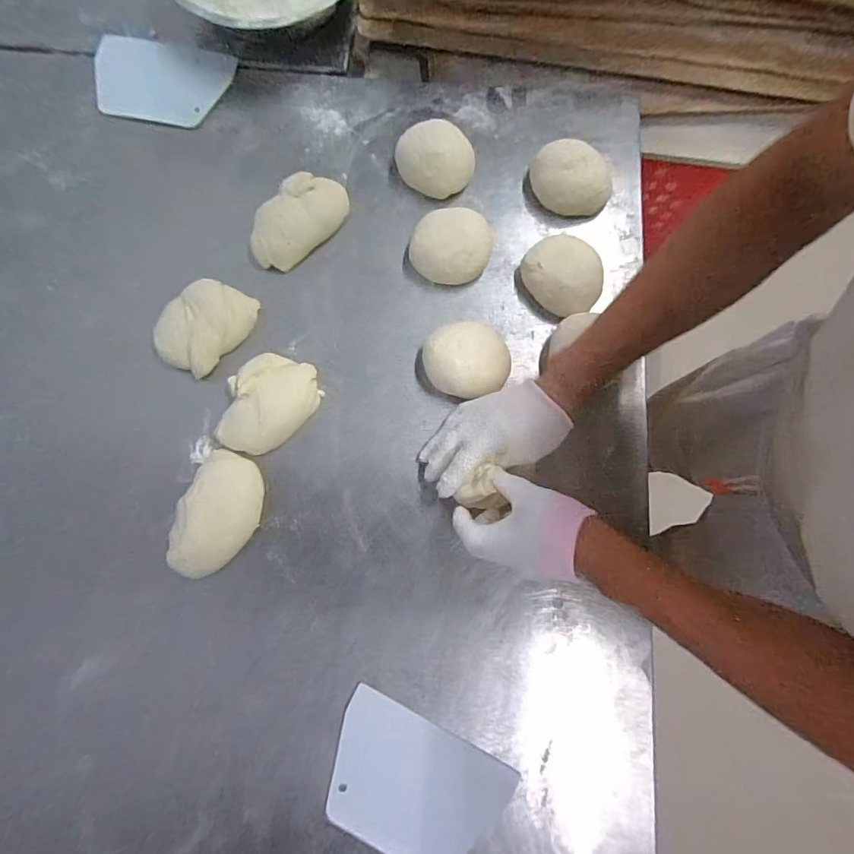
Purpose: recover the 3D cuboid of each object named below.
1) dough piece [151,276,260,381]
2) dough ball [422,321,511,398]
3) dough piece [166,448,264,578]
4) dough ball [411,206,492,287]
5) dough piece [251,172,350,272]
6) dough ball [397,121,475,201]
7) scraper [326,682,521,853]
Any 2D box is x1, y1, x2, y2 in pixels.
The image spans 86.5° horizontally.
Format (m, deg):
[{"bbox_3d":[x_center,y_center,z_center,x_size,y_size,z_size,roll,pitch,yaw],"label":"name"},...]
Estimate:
[{"bbox_3d":[-0.263,-0.123,0.538,0.084,0.040,0.123,41,81,6],"label":"dough piece"},{"bbox_3d":[0.047,-0.080,0.533,0.098,0.049,0.088,-18,80,-4],"label":"dough ball"},{"bbox_3d":[-0.228,0.096,0.499,0.082,0.033,0.136,18,80,2],"label":"dough piece"},{"bbox_3d":[0.034,-0.228,0.562,0.093,0.045,0.104,29,80,4],"label":"dough ball"},{"bbox_3d":[-0.161,-0.260,0.568,0.140,0.037,0.084,-38,82,-7],"label":"dough piece"},{"bbox_3d":[0.010,-0.343,0.576,0.096,0.036,0.078,15,80,2],"label":"dough ball"},{"bbox_3d":[-0.015,0.369,0.466,0.182,0.007,0.121,27,75,3],"label":"scraper"}]

